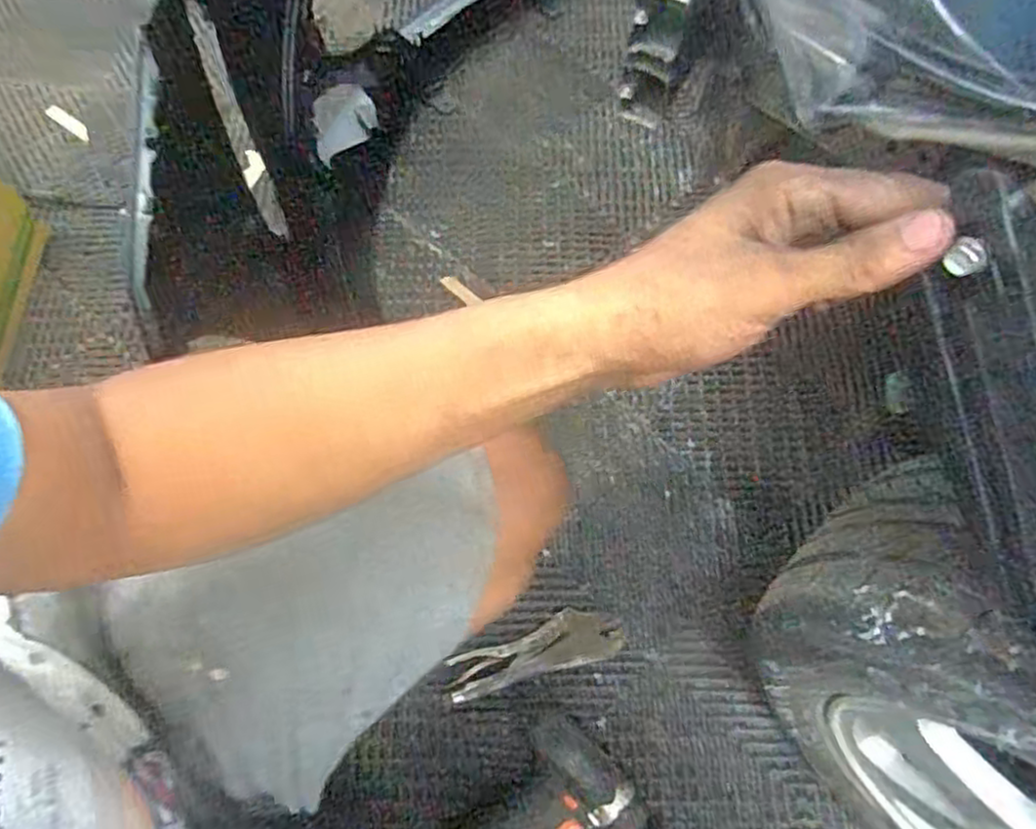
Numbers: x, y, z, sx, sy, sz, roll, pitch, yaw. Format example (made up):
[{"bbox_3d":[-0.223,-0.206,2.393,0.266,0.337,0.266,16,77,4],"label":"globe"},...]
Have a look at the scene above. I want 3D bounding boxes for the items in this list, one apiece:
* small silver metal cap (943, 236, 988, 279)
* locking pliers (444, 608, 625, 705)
[{"bbox_3d":[0.153,-0.053,0.238,0.008,0.012,0.011,-39,72,-14],"label":"small silver metal cap"},{"bbox_3d":[0.018,0.262,0.775,0.194,0.017,0.057,-15,68,-5],"label":"locking pliers"}]

